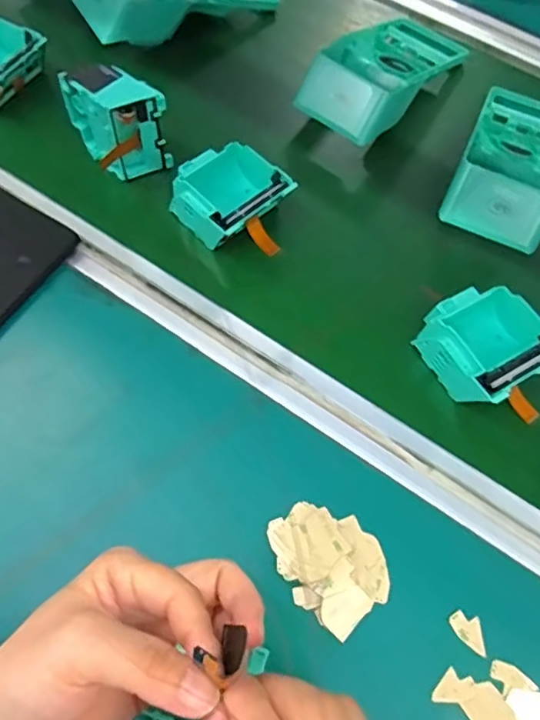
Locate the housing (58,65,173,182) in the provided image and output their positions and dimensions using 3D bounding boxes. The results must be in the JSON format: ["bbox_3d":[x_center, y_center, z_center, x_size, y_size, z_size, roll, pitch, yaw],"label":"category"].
[{"bbox_3d":[-0.120,-0.189,0.454,0.062,0.075,0.065,-24,69,-14],"label":"housing"}]

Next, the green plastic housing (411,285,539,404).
[{"bbox_3d":[0.149,-0.011,0.401,0.076,0.036,0.077,-30,76,-8],"label":"green plastic housing"}]

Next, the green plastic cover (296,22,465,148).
[{"bbox_3d":[0.105,-0.269,0.519,0.090,0.058,0.194,37,68,12],"label":"green plastic cover"}]

